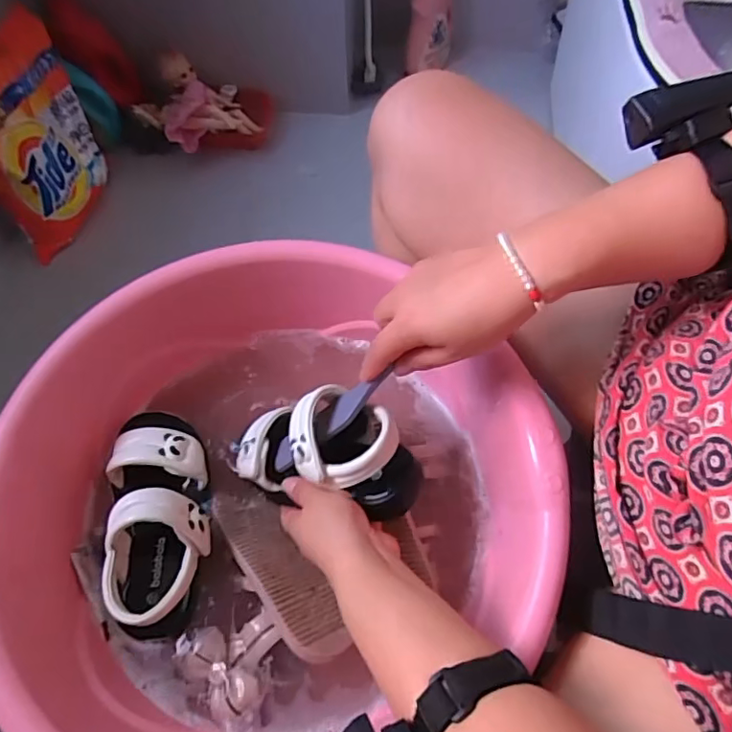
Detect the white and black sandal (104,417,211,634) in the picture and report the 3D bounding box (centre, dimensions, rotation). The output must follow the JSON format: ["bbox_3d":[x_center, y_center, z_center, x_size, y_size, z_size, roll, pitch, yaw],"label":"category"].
[{"bbox_3d":[-0.190,0.126,0.486,0.085,0.078,0.202,-13,64,-7],"label":"white and black sandal"}]

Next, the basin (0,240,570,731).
[{"bbox_3d":[-0.094,0.111,0.473,0.413,0.137,0.414,0,63,0],"label":"basin"}]

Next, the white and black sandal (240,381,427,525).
[{"bbox_3d":[-0.043,0.071,0.488,0.178,0.070,0.091,7,61,28],"label":"white and black sandal"}]

